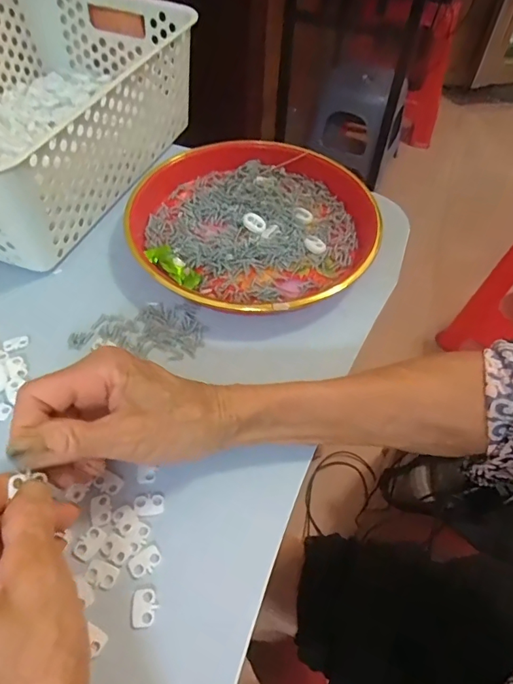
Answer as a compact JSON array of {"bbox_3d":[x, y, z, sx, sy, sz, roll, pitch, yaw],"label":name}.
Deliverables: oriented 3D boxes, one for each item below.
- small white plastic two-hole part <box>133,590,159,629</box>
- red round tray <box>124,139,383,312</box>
[{"bbox_3d":[-0.060,0.143,0.257,0.013,0.004,0.018,0,53,-4],"label":"small white plastic two-hole part"},{"bbox_3d":[-0.002,-0.107,0.430,0.209,0.030,0.213,2,53,-3],"label":"red round tray"}]

